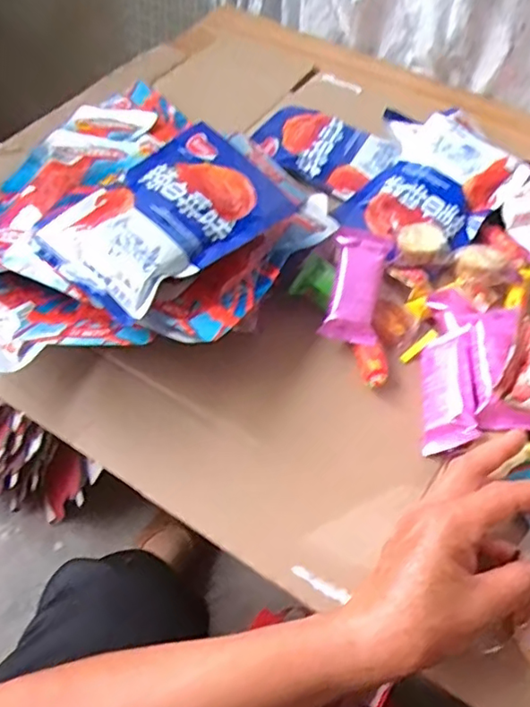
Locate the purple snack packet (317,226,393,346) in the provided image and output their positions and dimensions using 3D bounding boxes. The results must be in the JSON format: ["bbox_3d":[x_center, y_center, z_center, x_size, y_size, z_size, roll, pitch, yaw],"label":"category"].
[{"bbox_3d":[0.074,-0.057,0.452,0.043,0.018,0.096,11,75,4],"label":"purple snack packet"}]

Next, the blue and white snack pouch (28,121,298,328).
[{"bbox_3d":[-0.072,-0.108,0.435,0.111,0.033,0.178,38,61,21],"label":"blue and white snack pouch"}]

